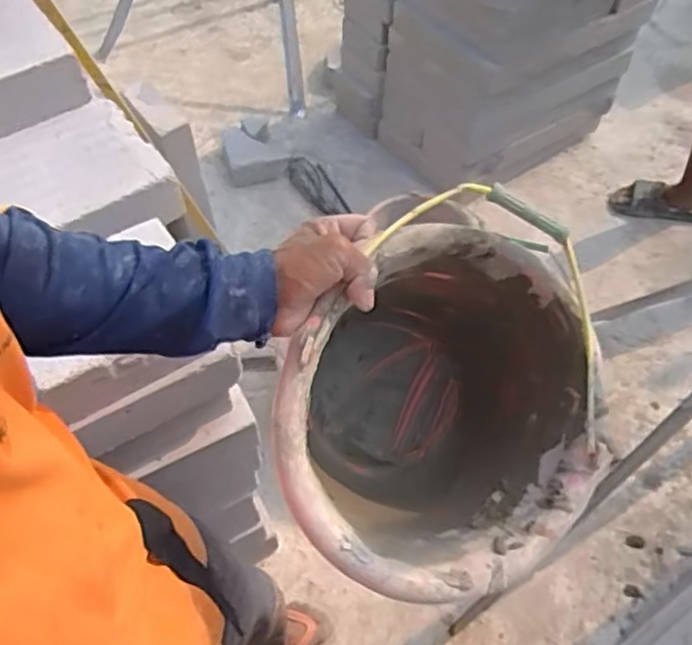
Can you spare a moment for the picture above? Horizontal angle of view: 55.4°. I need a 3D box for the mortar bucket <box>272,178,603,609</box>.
[{"bbox_3d":[0.058,0.069,0.636,0.274,0.270,0.321,28,76,-14],"label":"mortar bucket"}]

